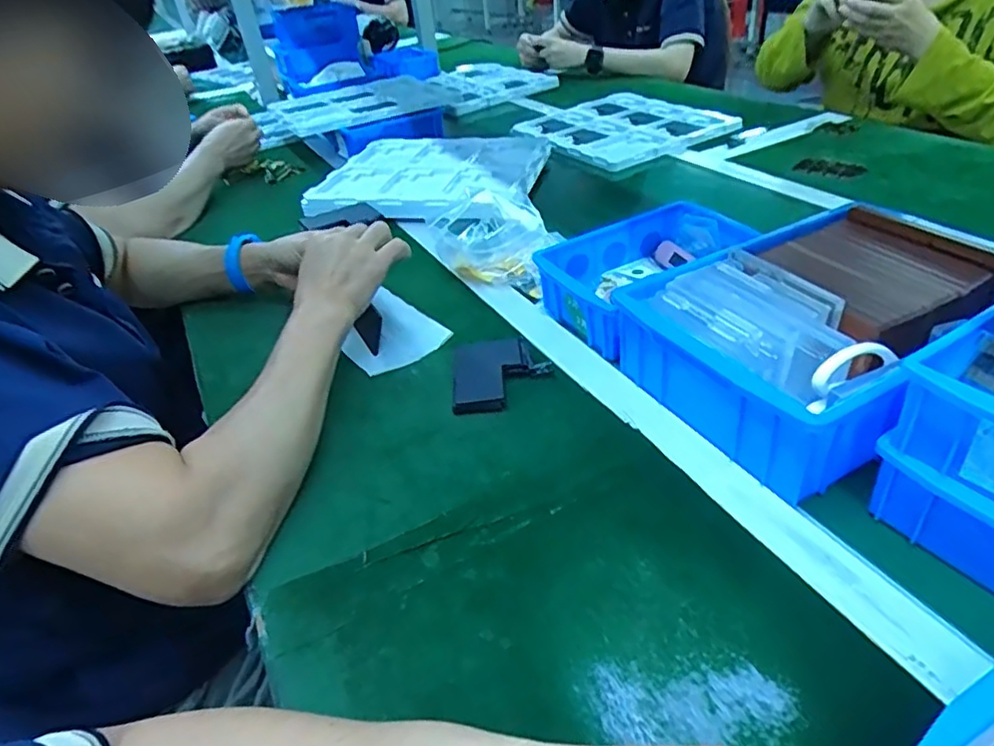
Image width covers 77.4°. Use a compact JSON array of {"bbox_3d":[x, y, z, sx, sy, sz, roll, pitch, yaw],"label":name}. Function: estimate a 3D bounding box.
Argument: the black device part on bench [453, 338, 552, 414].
[{"bbox_3d":[0.004,0.002,0.552,0.084,0.018,0.086,-7,36,1],"label":"black device part on bench"}]

